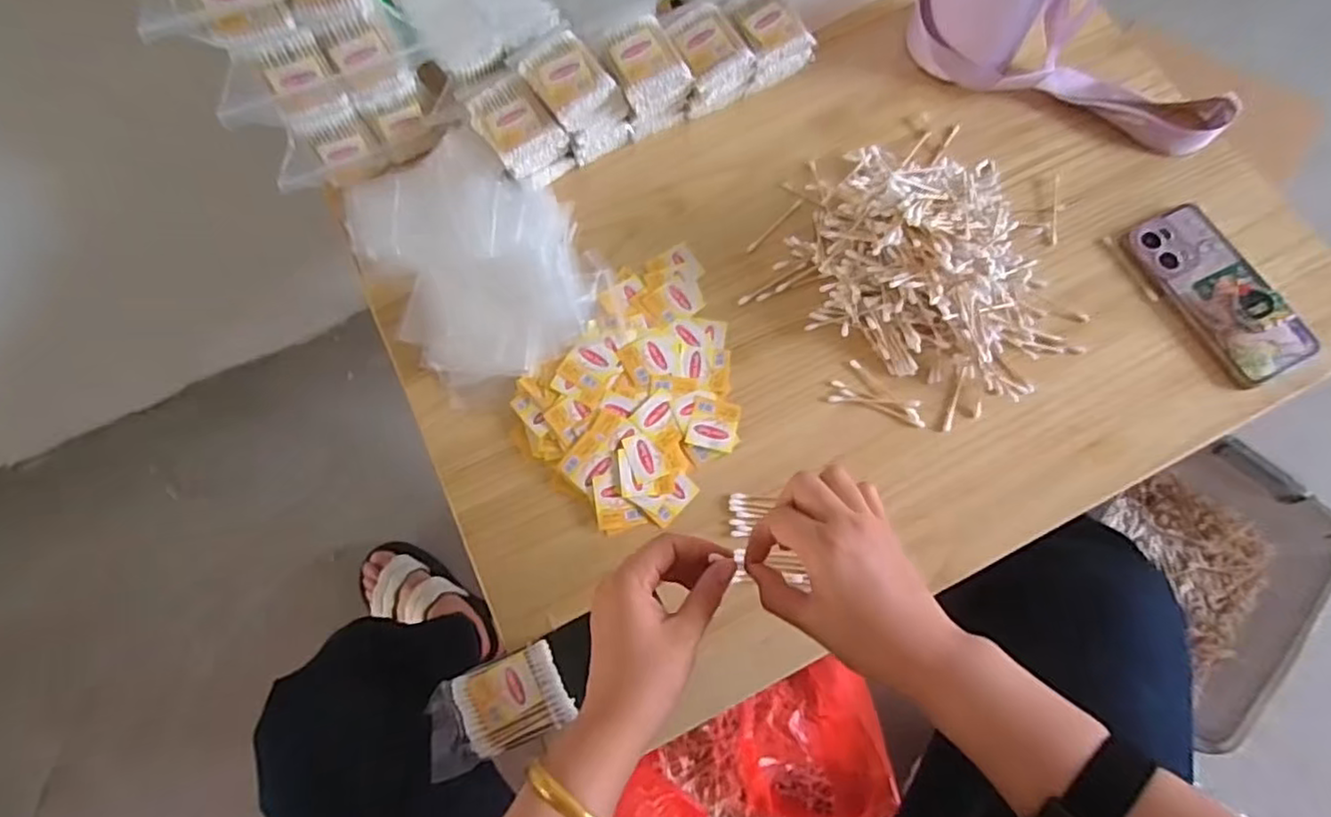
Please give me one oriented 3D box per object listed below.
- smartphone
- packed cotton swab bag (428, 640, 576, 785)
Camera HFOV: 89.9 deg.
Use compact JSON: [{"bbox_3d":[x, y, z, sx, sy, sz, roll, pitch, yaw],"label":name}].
[{"bbox_3d":[0.467,-0.101,0.559,0.079,0.015,0.159,-23,71,-6],"label":"smartphone"},{"bbox_3d":[-0.123,0.215,0.479,0.102,0.017,0.061,-24,72,-6],"label":"packed cotton swab bag"}]

